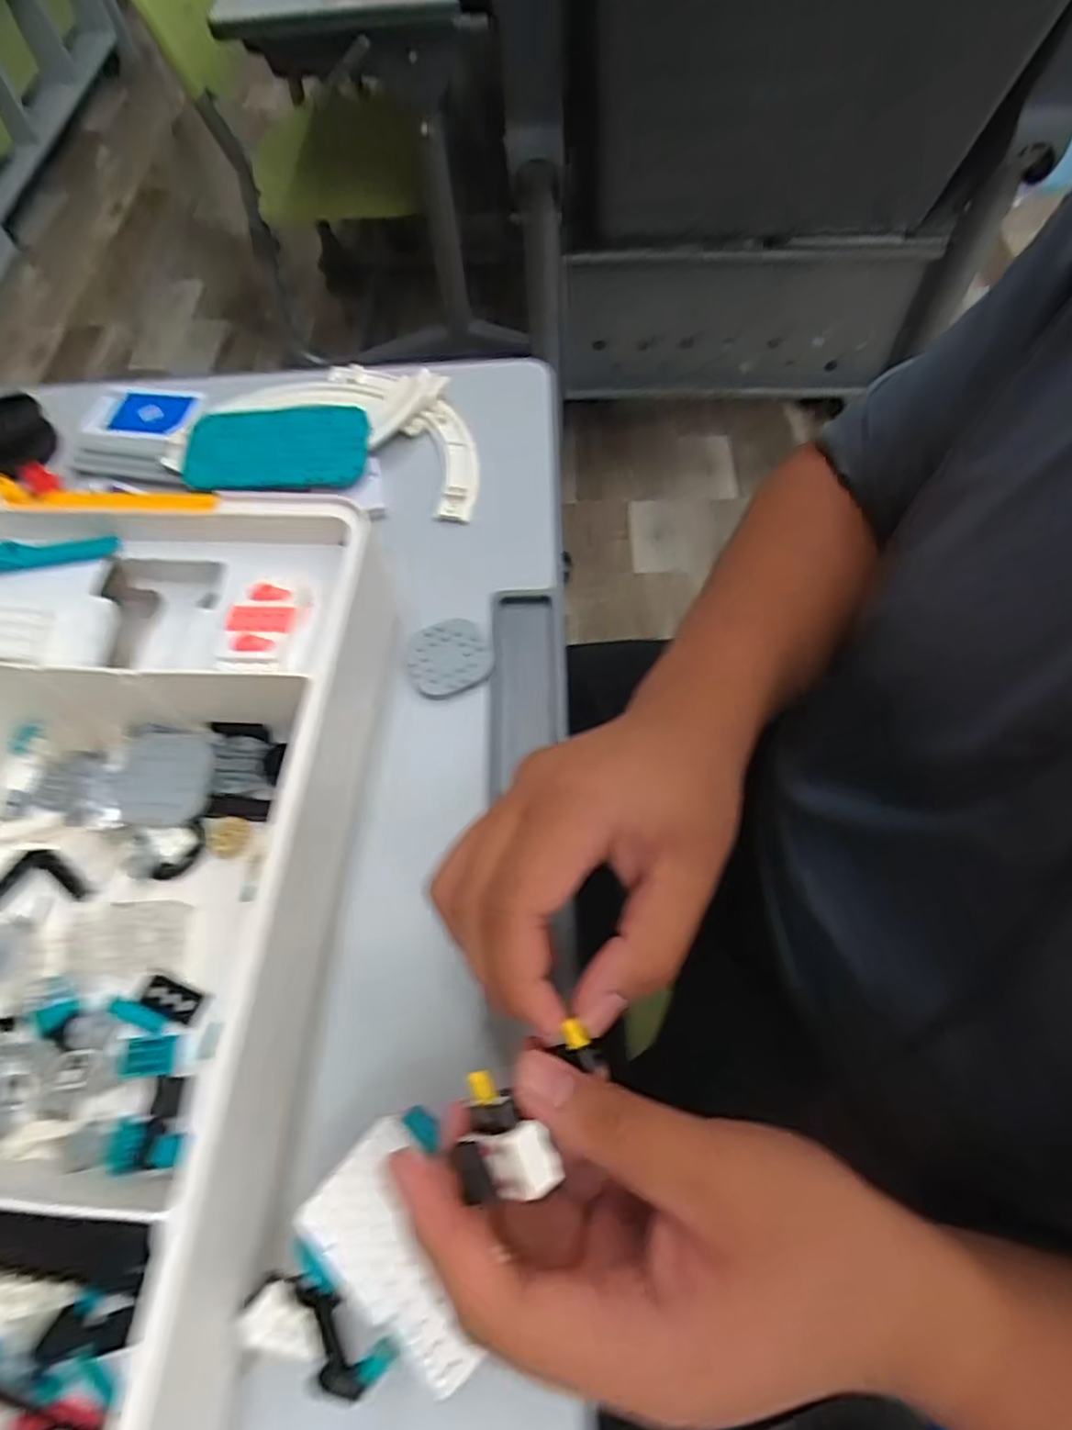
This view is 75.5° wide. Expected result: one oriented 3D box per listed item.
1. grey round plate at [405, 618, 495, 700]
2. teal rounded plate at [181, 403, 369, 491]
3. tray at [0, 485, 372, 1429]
[{"bbox_3d":[-0.052,-0.034,0.411,0.048,0.005,0.046,-1,63,2],"label":"grey round plate"},{"bbox_3d":[-0.179,-0.187,0.479,0.123,0.009,0.078,-2,63,0],"label":"teal rounded plate"},{"bbox_3d":[-0.251,0.082,0.314,0.297,0.075,0.423,2,63,4],"label":"tray"}]

